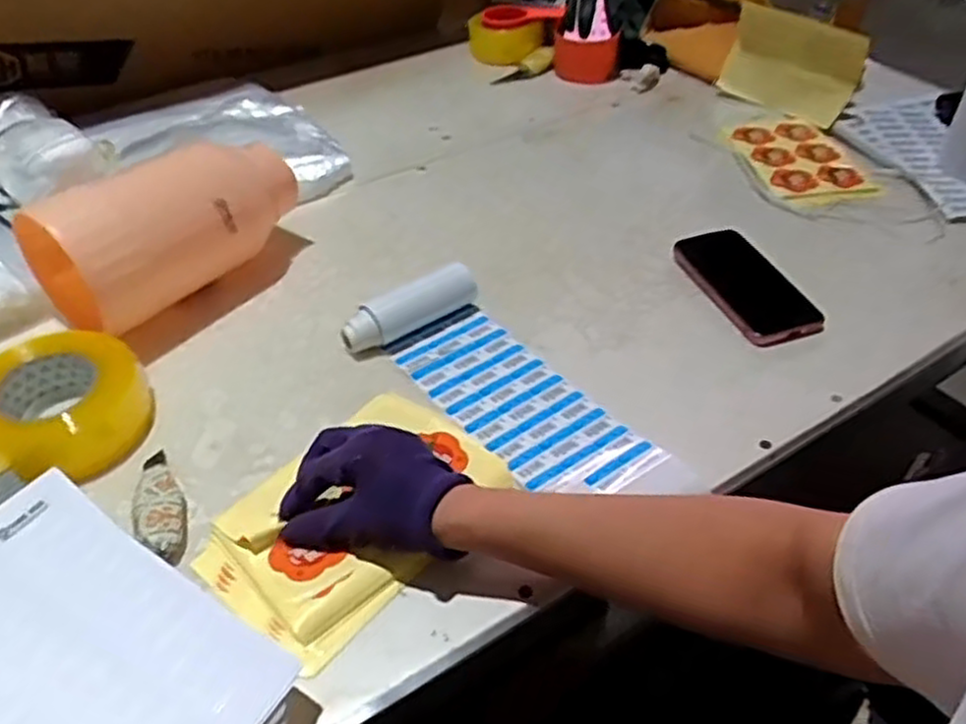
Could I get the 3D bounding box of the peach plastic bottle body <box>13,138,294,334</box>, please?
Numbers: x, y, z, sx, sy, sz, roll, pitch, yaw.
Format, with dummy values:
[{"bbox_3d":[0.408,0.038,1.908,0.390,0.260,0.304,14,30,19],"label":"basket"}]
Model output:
[{"bbox_3d":[-0.311,-0.140,0.757,0.117,0.138,0.258,33,52,31],"label":"peach plastic bottle body"}]

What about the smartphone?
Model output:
[{"bbox_3d":[0.265,-0.082,0.777,0.083,0.016,0.173,-19,48,-9],"label":"smartphone"}]

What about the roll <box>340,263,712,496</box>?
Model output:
[{"bbox_3d":[0.023,0.016,0.666,0.305,0.046,0.131,33,52,31],"label":"roll"}]

